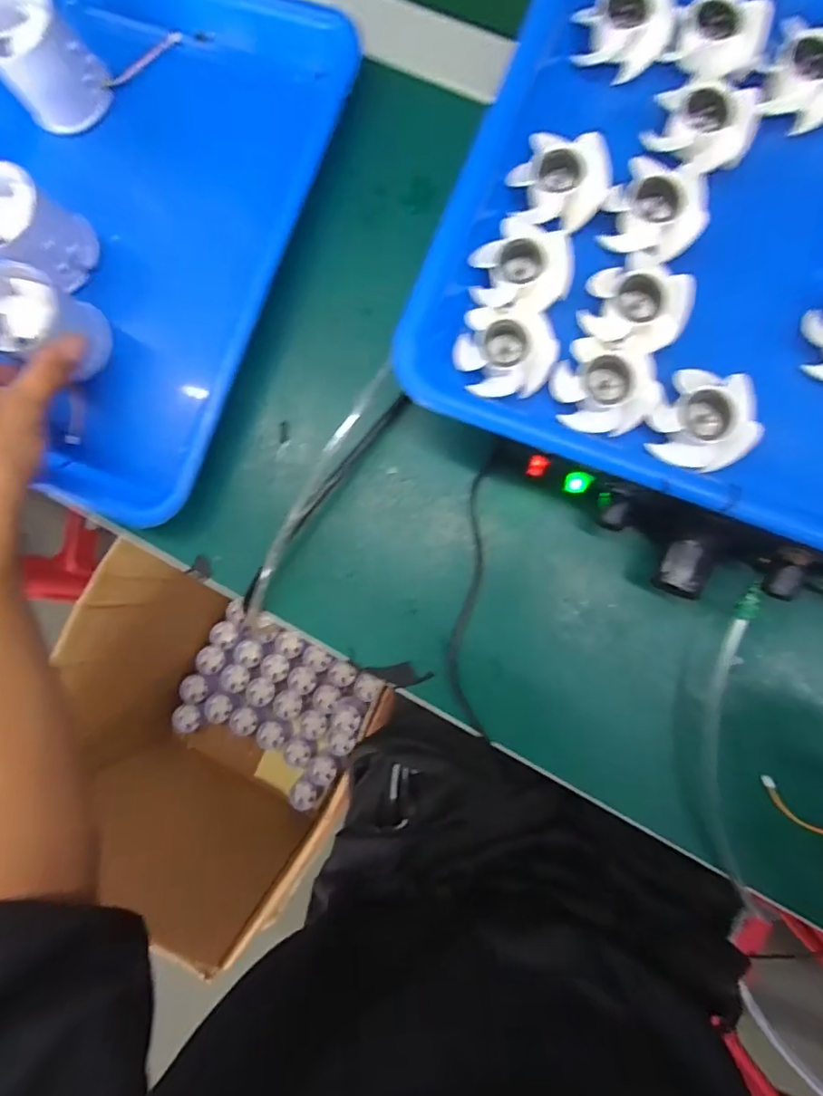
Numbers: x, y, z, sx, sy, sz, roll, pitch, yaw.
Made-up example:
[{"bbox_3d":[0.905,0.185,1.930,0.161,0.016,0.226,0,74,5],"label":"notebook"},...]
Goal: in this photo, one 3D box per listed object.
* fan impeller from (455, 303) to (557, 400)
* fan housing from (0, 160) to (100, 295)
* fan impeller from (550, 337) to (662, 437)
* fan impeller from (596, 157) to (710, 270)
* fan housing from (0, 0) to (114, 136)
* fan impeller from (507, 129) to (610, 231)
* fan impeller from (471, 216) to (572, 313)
[{"bbox_3d":[0.044,-0.091,0.256,0.046,0.016,0.039,8,88,7],"label":"fan impeller"},{"bbox_3d":[-0.235,-0.196,0.338,0.052,0.058,0.049,22,89,7],"label":"fan housing"},{"bbox_3d":[0.089,-0.074,0.248,0.046,0.017,0.040,0,87,6],"label":"fan impeller"},{"bbox_3d":[0.112,-0.154,0.250,0.048,0.014,0.042,-26,84,4],"label":"fan impeller"},{"bbox_3d":[-0.231,-0.305,0.341,0.056,0.059,0.045,-39,83,3],"label":"fan housing"},{"bbox_3d":[0.069,-0.170,0.254,0.045,0.012,0.040,4,87,7],"label":"fan impeller"},{"bbox_3d":[0.053,-0.133,0.255,0.045,0.014,0.039,15,88,7],"label":"fan impeller"}]

